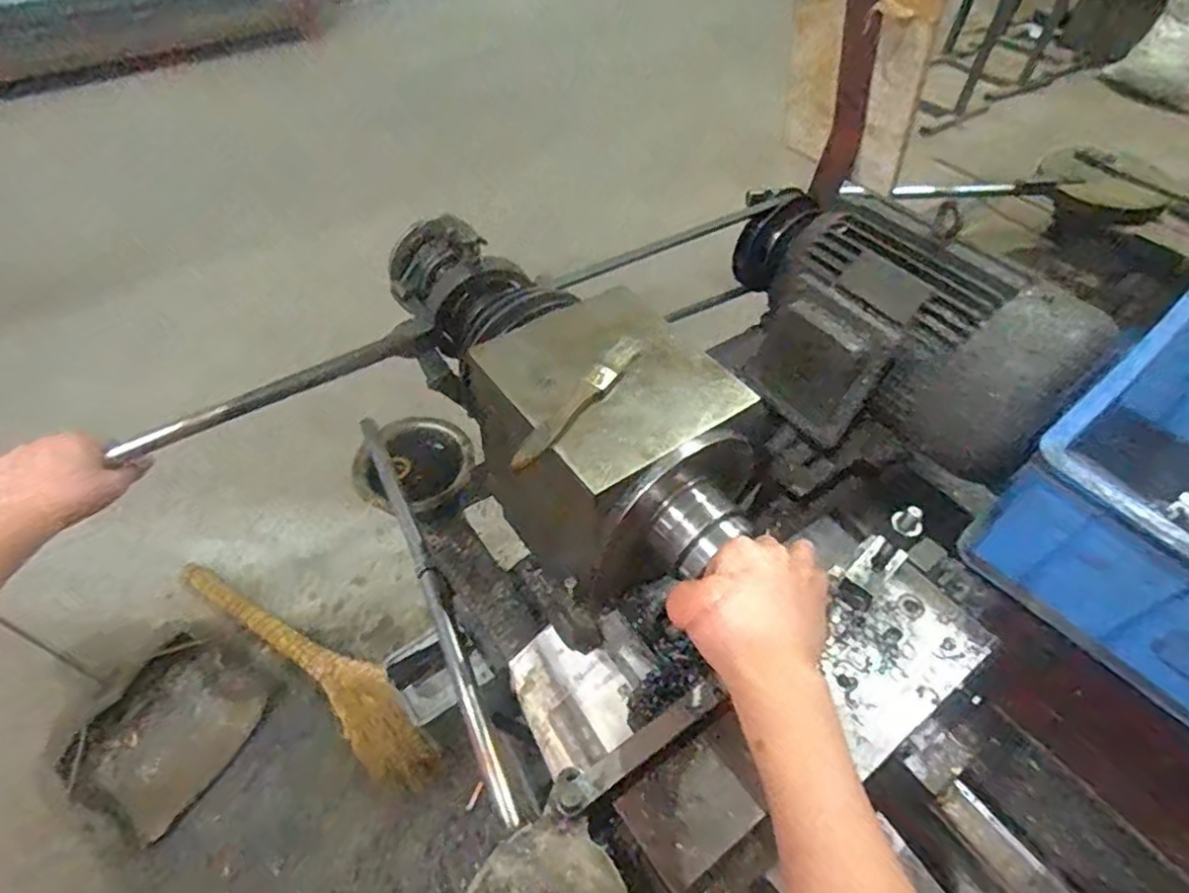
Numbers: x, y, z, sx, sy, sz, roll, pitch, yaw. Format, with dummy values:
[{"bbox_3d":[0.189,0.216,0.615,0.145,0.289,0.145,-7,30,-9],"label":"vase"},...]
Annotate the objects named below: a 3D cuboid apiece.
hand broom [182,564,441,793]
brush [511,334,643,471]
[{"bbox_3d":[-0.592,0.431,1.331,0.735,0.051,0.137,29,55,21],"label":"hand broom"},{"bbox_3d":[-0.009,-0.036,0.483,0.017,0.012,0.152,28,54,20],"label":"brush"}]

